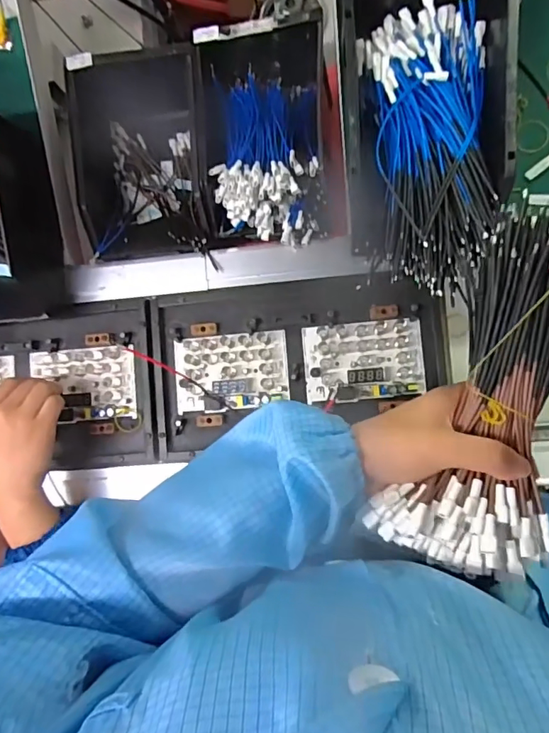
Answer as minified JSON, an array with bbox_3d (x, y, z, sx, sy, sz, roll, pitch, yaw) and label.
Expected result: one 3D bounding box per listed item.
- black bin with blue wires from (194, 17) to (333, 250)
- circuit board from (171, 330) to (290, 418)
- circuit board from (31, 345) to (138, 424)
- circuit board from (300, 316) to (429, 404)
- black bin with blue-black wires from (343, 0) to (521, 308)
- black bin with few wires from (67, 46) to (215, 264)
[{"bbox_3d":[-0.010,-0.278,0.611,0.152,0.106,0.263,-4,88,4],"label":"black bin with blue wires"},{"bbox_3d":[-0.052,0.006,0.591,0.133,0.012,0.088,-5,88,3],"label":"circuit board"},{"bbox_3d":[-0.236,0.022,0.612,0.131,0.017,0.087,-4,88,4],"label":"circuit board"},{"bbox_3d":[0.104,-0.006,0.573,0.135,0.016,0.088,-4,88,3],"label":"circuit board"},{"bbox_3d":[0.144,-0.226,0.471,0.149,0.081,0.298,-2,89,4],"label":"black bin with blue-black wires"},{"bbox_3d":[-0.160,-0.252,0.642,0.154,0.116,0.229,-4,88,4],"label":"black bin with few wires"}]

